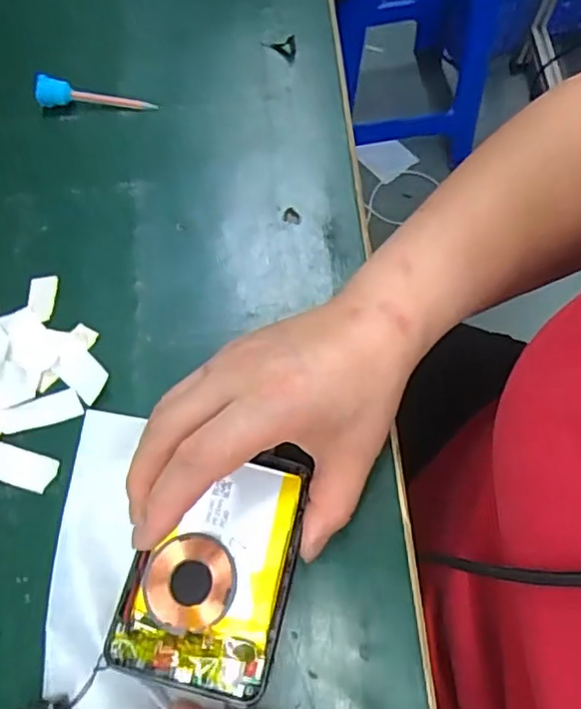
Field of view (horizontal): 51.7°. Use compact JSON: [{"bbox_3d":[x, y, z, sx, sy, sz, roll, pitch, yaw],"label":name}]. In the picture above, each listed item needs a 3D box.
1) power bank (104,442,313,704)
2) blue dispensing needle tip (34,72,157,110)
[{"bbox_3d":[-0.034,0.092,0.274,0.069,0.014,0.107,14,70,6],"label":"power bank"},{"bbox_3d":[-0.128,-0.172,0.395,0.078,0.018,0.012,2,69,1],"label":"blue dispensing needle tip"}]

